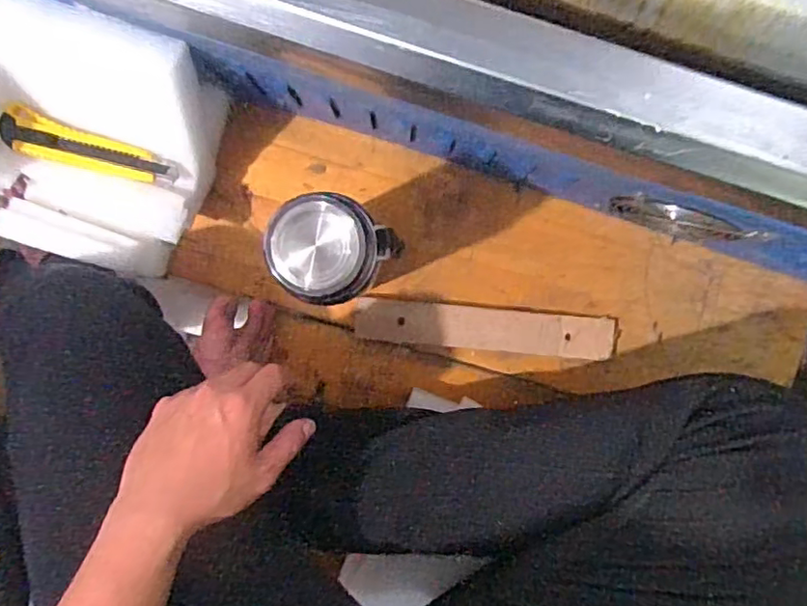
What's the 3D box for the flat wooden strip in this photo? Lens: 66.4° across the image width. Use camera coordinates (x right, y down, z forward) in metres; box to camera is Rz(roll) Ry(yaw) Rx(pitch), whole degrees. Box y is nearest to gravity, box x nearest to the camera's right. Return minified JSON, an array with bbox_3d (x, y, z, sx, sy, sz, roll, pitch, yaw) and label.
[{"bbox_3d":[0.082,0.027,0.618,0.257,0.011,0.044,5,93,0],"label":"flat wooden strip"}]

